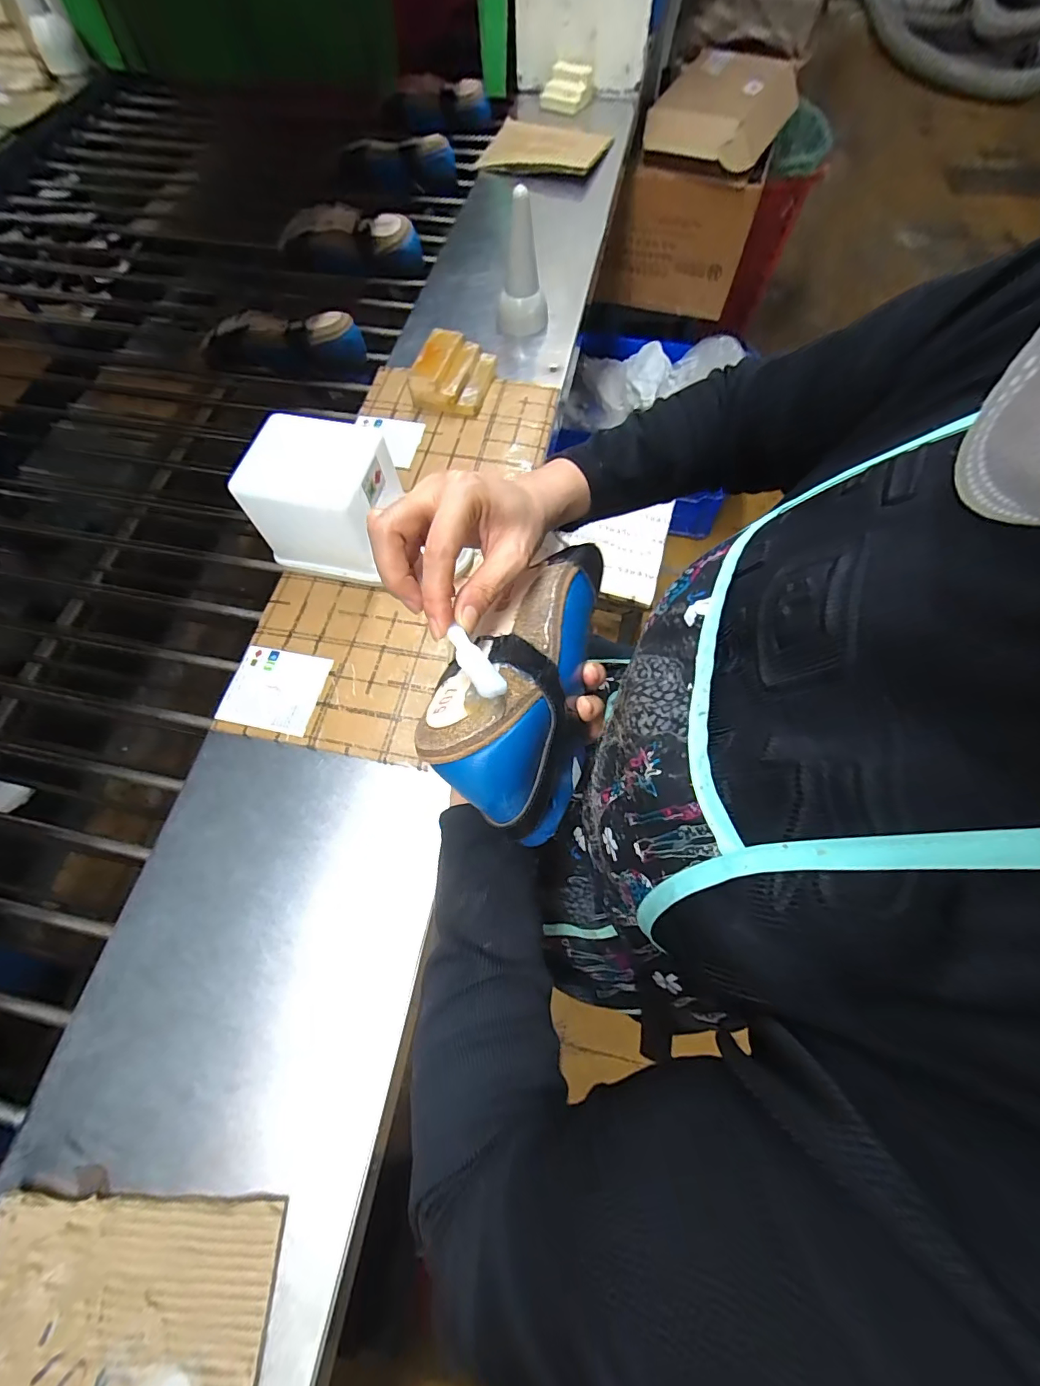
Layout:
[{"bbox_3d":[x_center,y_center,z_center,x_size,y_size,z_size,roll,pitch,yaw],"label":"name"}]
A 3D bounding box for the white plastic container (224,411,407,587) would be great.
[{"bbox_3d":[-0.174,-0.177,0.444,0.116,0.106,0.107,17,69,9],"label":"white plastic container"}]

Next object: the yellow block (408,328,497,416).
[{"bbox_3d":[-0.077,-0.382,0.562,0.079,0.044,0.101,15,69,8],"label":"yellow block"}]

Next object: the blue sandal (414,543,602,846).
[{"bbox_3d":[0.006,-0.013,0.283,0.081,0.085,0.186,13,54,7],"label":"blue sandal"}]

